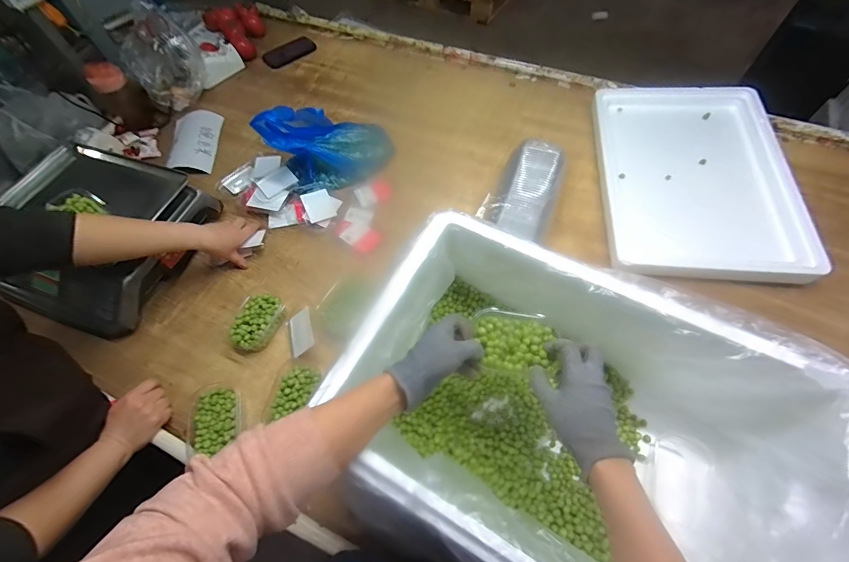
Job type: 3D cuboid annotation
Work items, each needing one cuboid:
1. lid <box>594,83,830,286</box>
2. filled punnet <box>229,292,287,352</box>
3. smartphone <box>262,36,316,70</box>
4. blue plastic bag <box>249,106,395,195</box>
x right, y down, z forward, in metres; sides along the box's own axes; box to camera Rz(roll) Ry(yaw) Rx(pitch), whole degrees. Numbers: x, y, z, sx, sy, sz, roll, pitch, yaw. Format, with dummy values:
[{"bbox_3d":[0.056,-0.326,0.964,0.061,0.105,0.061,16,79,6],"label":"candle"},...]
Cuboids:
[{"bbox_3d":[0.582,-0.248,0.827,0.360,0.061,0.536,6,62,5],"label":"lid"},{"bbox_3d":[-0.318,0.079,0.710,0.074,0.047,0.112,17,63,11],"label":"filled punnet"},{"bbox_3d":[-0.422,-0.722,1.178,0.087,0.006,0.175,39,64,10],"label":"smartphone"},{"bbox_3d":[-0.221,-0.341,0.845,0.270,0.213,0.161,-28,64,-12],"label":"blue plastic bag"}]

